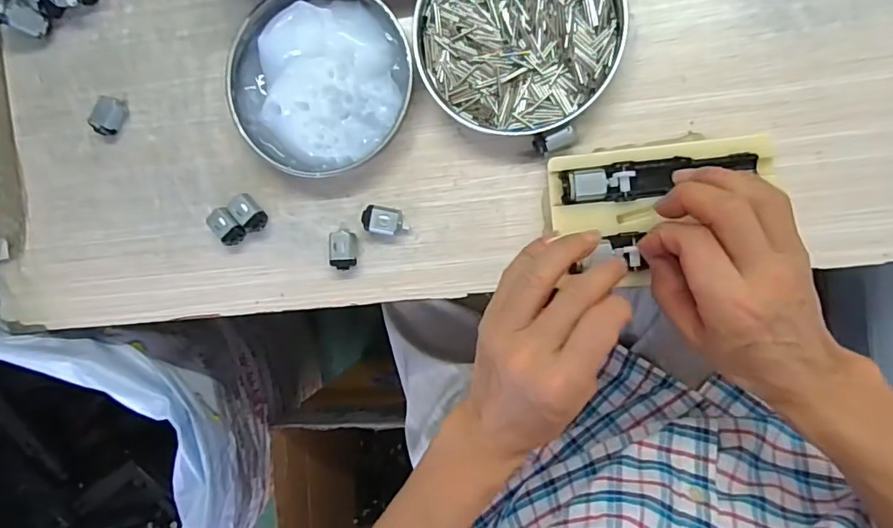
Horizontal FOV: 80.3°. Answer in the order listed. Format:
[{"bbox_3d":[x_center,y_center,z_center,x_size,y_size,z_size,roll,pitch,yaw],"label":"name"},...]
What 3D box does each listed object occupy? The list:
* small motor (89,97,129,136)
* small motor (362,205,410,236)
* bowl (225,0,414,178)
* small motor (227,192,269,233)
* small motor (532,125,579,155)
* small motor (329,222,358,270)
[{"bbox_3d":[-0.260,-0.114,0.406,0.021,0.014,0.029,19,96,7],"label":"small motor"},{"bbox_3d":[-0.044,-0.031,0.380,0.031,0.016,0.019,10,95,7],"label":"small motor"},{"bbox_3d":[-0.091,-0.130,0.375,0.128,0.032,0.132,1,94,8],"label":"bowl"},{"bbox_3d":[-0.147,-0.039,0.394,0.017,0.015,0.030,-35,88,9],"label":"small motor"},{"bbox_3d":[0.073,-0.083,0.360,0.028,0.019,0.013,-17,91,9],"label":"small motor"},{"bbox_3d":[-0.075,-0.013,0.387,0.018,0.013,0.033,-4,93,8],"label":"small motor"}]

